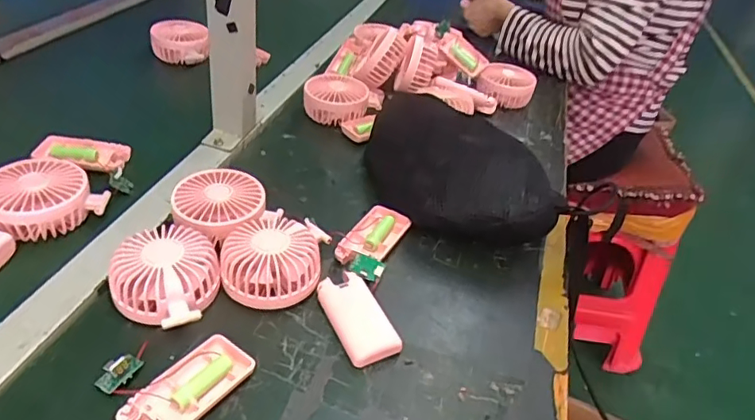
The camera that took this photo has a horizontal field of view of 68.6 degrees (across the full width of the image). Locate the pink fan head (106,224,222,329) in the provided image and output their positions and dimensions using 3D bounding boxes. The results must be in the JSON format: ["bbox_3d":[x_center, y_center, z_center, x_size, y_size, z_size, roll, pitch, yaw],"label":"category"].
[{"bbox_3d":[-0.174,0.056,0.470,0.083,0.045,0.082,5,36,-4],"label":"pink fan head"}]

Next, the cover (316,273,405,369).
[{"bbox_3d":[-0.017,0.092,0.476,0.042,0.019,0.089,-12,41,-25],"label":"cover"}]

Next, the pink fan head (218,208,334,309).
[{"bbox_3d":[-0.090,0.043,0.508,0.082,0.049,0.101,20,38,16],"label":"pink fan head"}]

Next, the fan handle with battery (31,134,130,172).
[{"bbox_3d":[-0.322,-0.062,0.610,0.098,0.020,0.045,12,36,6],"label":"fan handle with battery"}]

